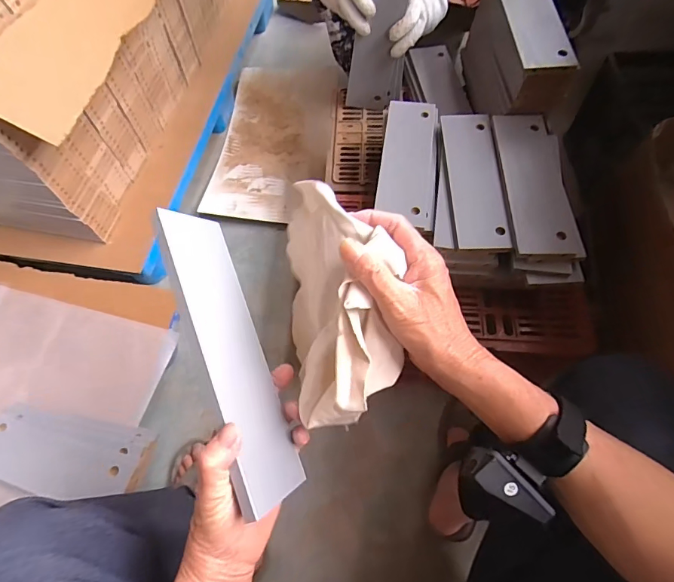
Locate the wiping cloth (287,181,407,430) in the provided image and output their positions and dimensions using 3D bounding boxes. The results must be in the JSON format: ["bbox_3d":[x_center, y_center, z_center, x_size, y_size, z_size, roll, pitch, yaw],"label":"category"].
[{"bbox_3d":[0.004,0.006,0.377,0.096,0.099,0.207,-4,64,1],"label":"wiping cloth"}]

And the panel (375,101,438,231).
[{"bbox_3d":[0.122,-0.224,0.710,0.090,0.020,0.252,7,64,6],"label":"panel"}]

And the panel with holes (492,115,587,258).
[{"bbox_3d":[0.309,-0.171,0.650,0.096,0.019,0.260,0,64,3],"label":"panel with holes"}]

